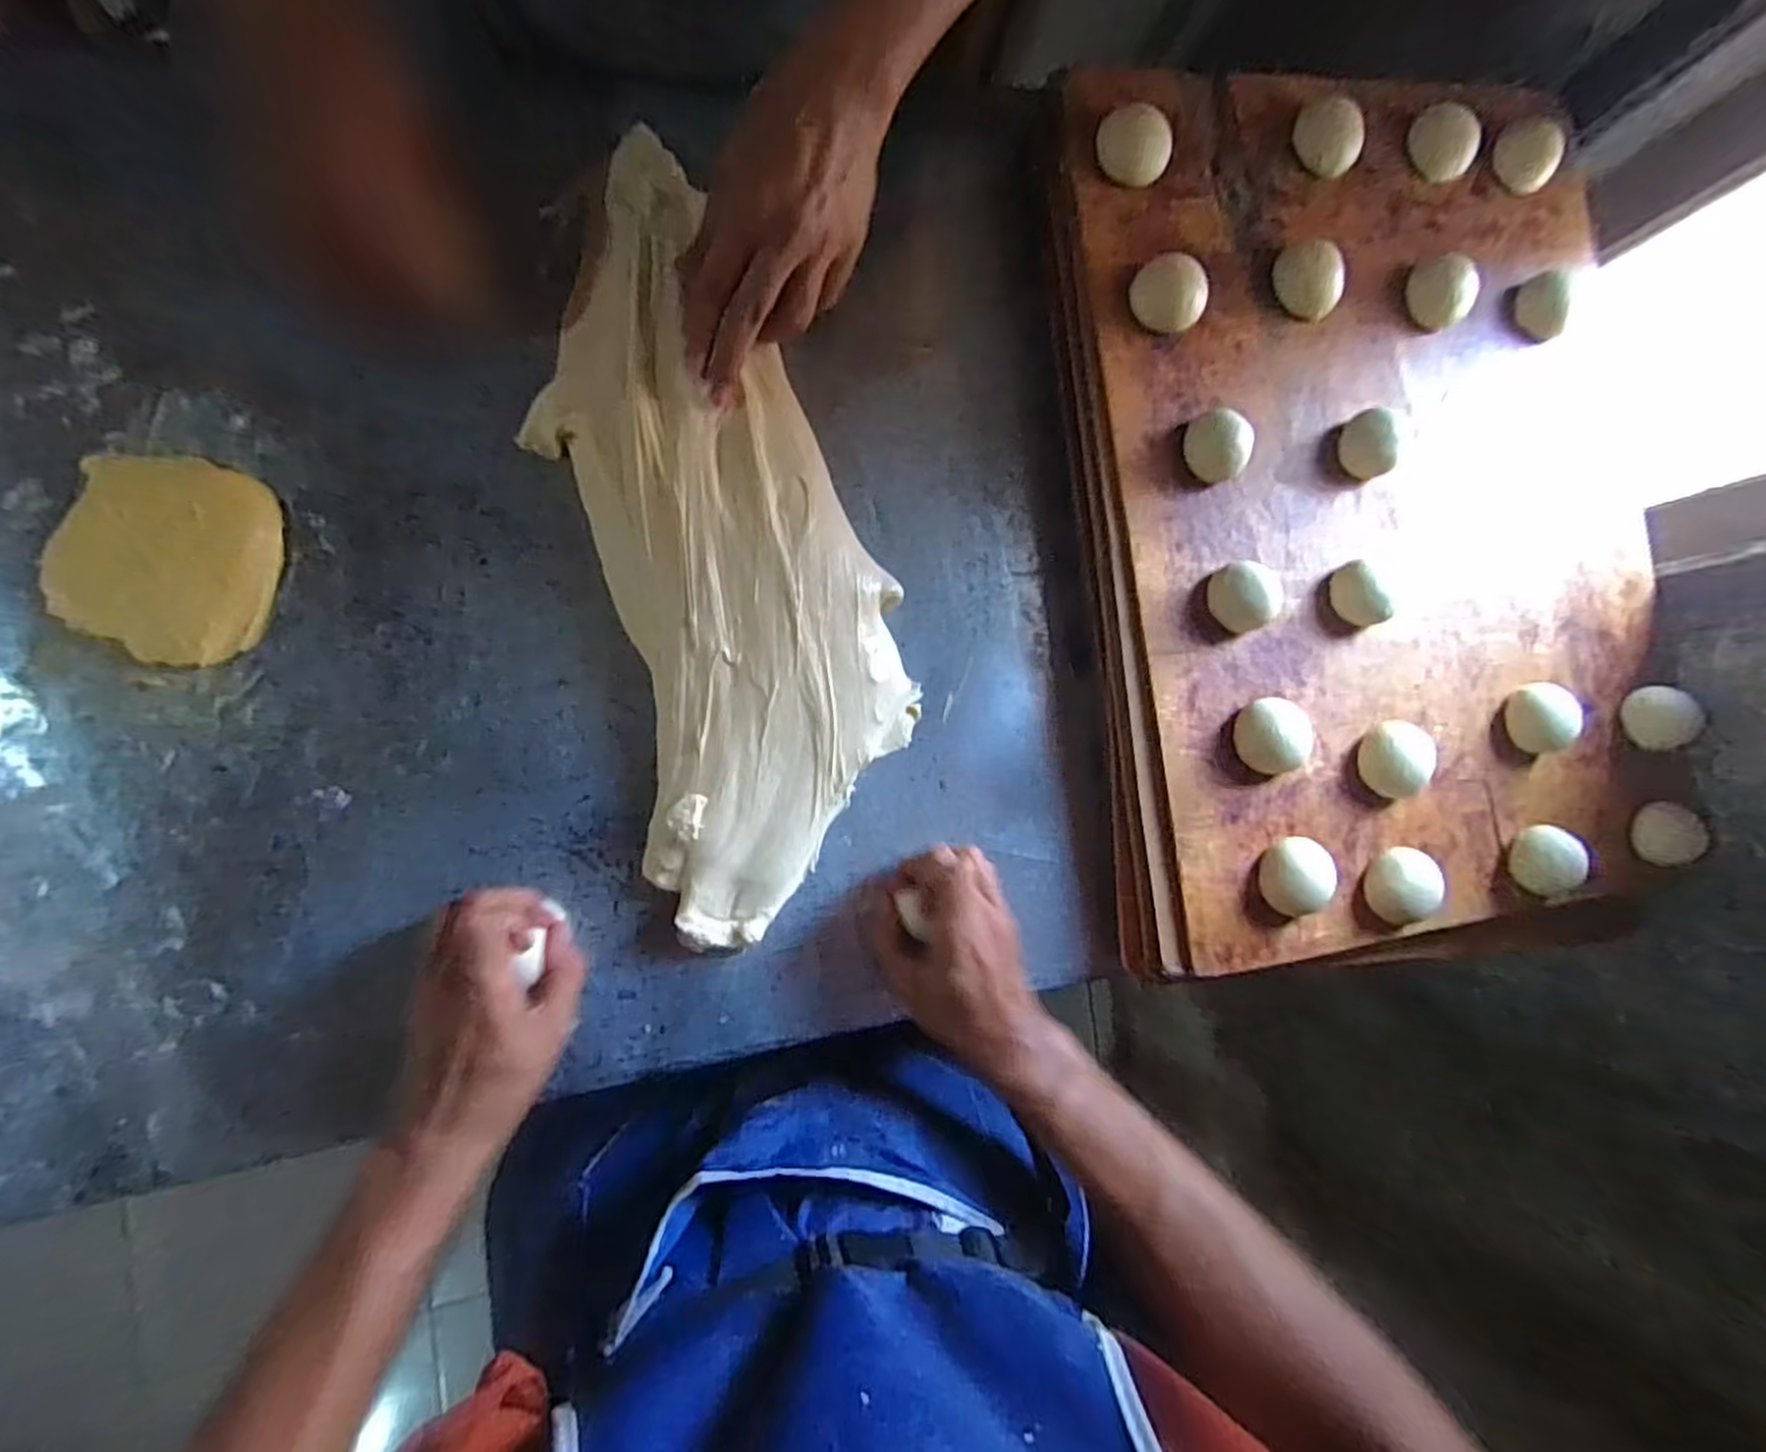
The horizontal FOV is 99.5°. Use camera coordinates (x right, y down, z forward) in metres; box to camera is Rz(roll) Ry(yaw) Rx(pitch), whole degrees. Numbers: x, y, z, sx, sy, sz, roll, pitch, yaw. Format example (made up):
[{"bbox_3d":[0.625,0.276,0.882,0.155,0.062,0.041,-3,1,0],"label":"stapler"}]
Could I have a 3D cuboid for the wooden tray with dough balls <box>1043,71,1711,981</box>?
[{"bbox_3d":[0.359,-0.154,0.511,0.441,0.050,0.594,-5,86,-9],"label":"wooden tray with dough balls"}]

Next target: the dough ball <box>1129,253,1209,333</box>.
[{"bbox_3d":[0.182,-0.275,0.479,0.046,0.020,0.044,1,86,-8],"label":"dough ball"}]

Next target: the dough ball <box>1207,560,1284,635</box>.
[{"bbox_3d":[0.230,-0.082,0.470,0.044,0.026,0.042,1,86,-8],"label":"dough ball"}]

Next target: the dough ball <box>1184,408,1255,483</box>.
[{"bbox_3d":[0.213,-0.178,0.479,0.037,0.026,0.044,-37,92,-9],"label":"dough ball"}]

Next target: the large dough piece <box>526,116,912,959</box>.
[{"bbox_3d":[-0.097,-0.125,0.454,0.179,0.042,0.489,-15,88,-9],"label":"large dough piece"}]

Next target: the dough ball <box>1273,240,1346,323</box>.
[{"bbox_3d":[0.284,-0.297,0.497,0.041,0.019,0.048,-42,92,-9],"label":"dough ball"}]

